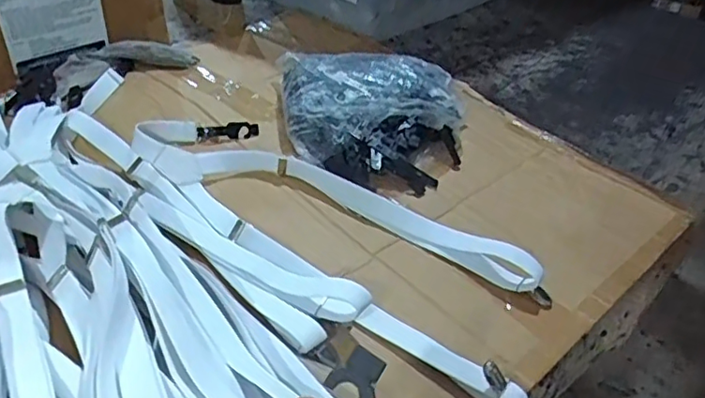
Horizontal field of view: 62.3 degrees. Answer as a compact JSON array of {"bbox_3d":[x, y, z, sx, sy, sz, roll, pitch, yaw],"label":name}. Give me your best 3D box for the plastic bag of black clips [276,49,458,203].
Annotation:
[{"bbox_3d":[0.029,-0.115,0.761,0.234,0.090,0.234,-1,40,-8],"label":"plastic bag of black clips"}]

